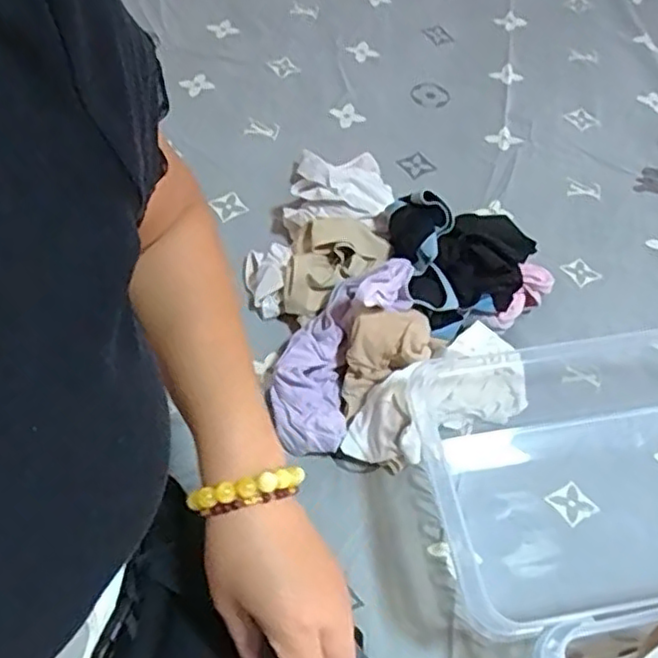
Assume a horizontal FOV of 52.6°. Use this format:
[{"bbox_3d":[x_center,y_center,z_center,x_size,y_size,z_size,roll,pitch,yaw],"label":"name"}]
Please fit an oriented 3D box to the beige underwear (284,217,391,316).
[{"bbox_3d":[-0.006,-0.076,0.722,0.122,0.048,0.084,-31,60,-23],"label":"beige underwear"}]

